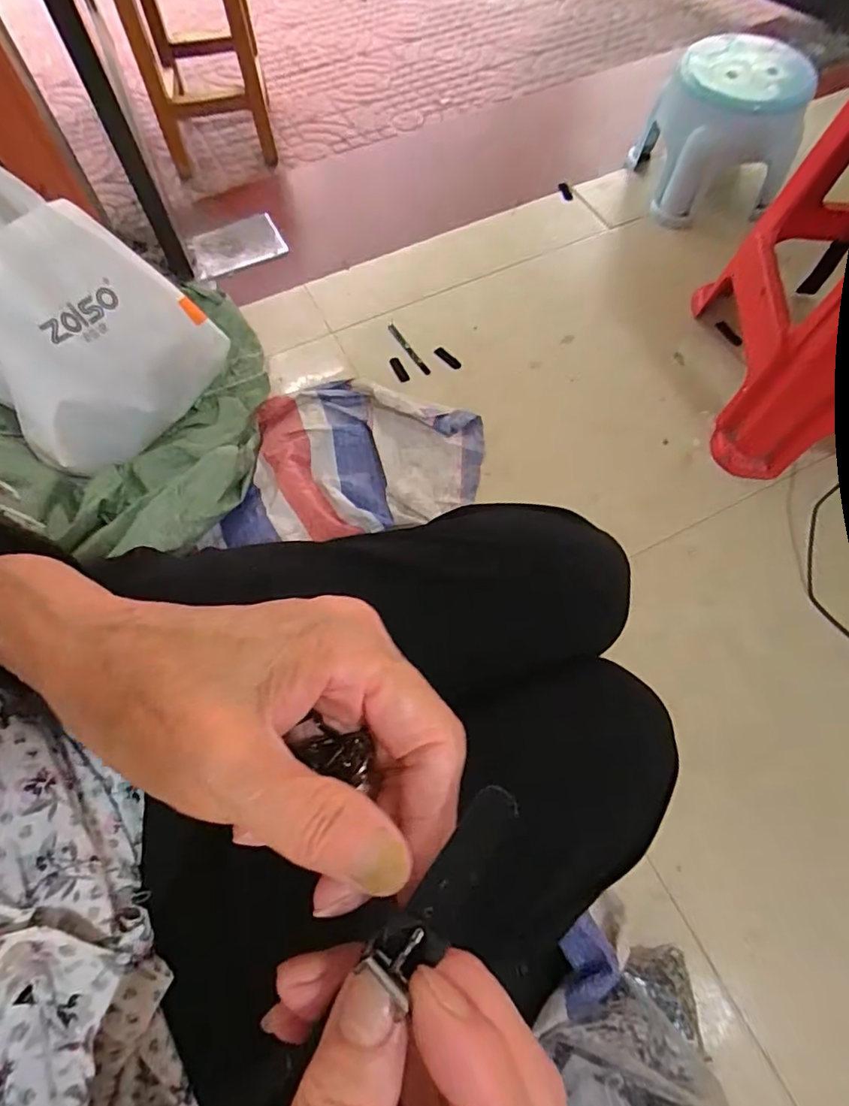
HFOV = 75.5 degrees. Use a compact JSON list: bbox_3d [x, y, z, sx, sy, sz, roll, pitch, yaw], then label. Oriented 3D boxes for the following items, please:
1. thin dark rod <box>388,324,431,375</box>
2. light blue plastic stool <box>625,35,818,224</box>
[{"bbox_3d":[-0.029,-0.362,0.972,0.015,0.011,0.128,-32,69,-14],"label":"thin dark rod"},{"bbox_3d":[0.572,-0.815,1.064,0.240,0.214,0.249,-8,65,-4],"label":"light blue plastic stool"}]

